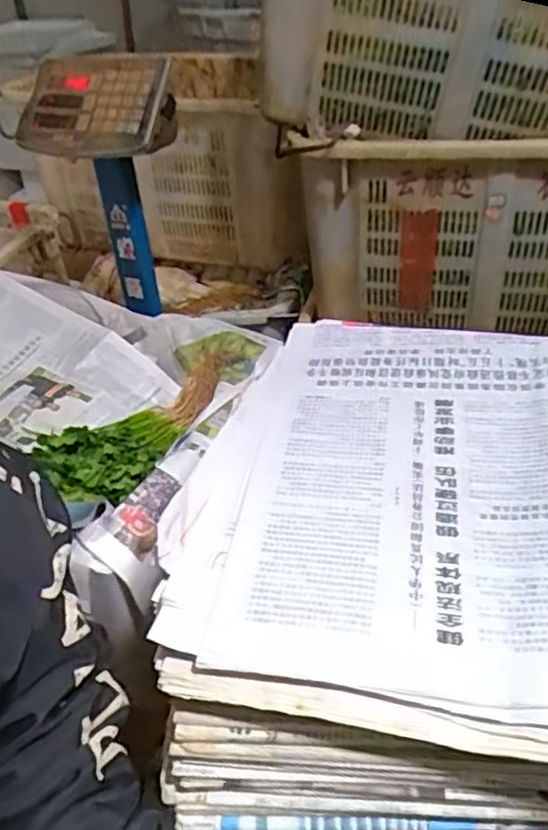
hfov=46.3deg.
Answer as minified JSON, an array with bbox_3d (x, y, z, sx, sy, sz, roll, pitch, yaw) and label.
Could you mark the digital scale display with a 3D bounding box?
[{"bbox_3d":[-0.256,-0.442,0.926,0.257,0.153,0.073,15,2,28],"label":"digital scale display"}]

